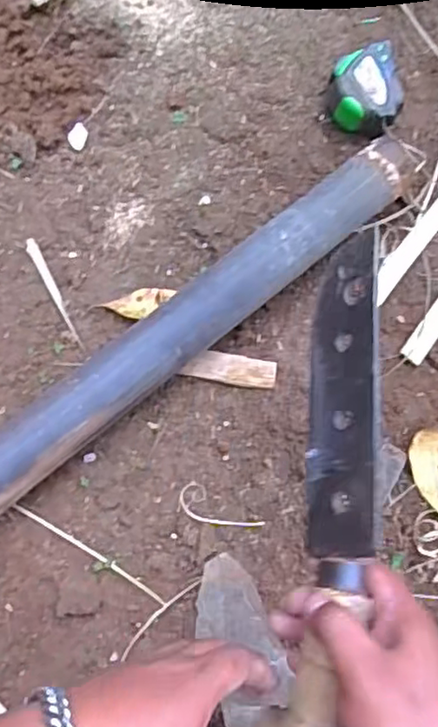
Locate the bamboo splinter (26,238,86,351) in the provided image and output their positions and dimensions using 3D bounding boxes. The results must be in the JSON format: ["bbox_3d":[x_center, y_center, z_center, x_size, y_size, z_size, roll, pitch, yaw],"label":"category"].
[{"bbox_3d":[-0.146,-0.063,0.573,0.010,0.007,0.111,-29,84,-7],"label":"bamboo splinter"}]

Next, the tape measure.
[{"bbox_3d":[0.140,-0.250,0.603,0.062,0.041,0.078,-21,83,-7],"label":"tape measure"}]

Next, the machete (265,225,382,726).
[{"bbox_3d":[0.077,0.095,0.403,0.036,0.075,0.369,16,73,-25],"label":"machete"}]

